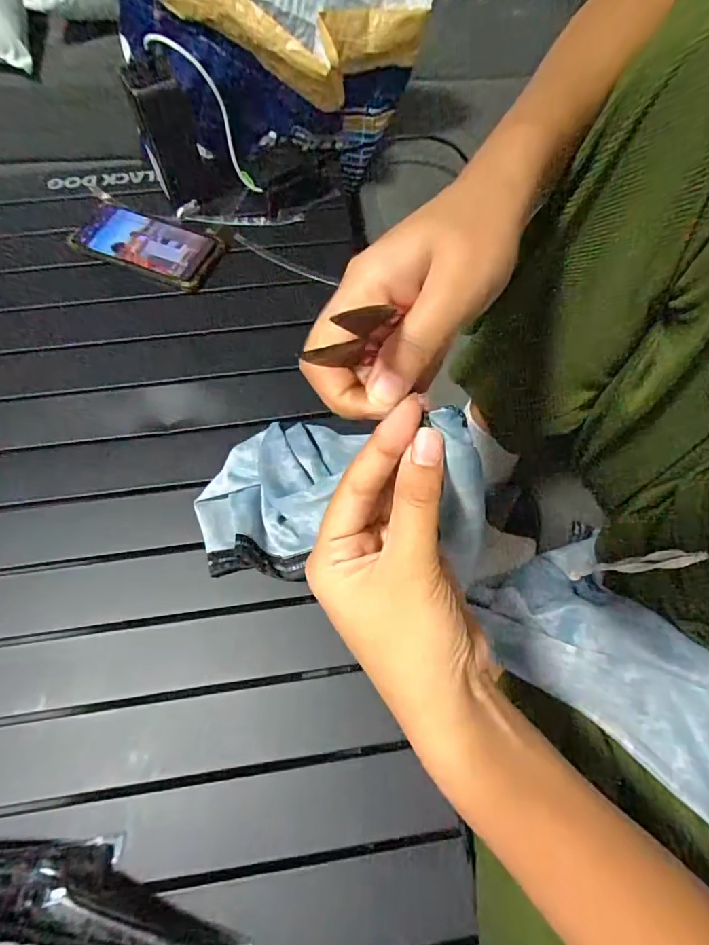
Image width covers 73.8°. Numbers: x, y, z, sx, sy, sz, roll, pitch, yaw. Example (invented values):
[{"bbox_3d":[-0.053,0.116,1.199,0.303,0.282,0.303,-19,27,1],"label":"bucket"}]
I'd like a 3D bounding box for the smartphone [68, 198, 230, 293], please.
[{"bbox_3d":[-0.241,-0.267,0.548,0.180,0.016,0.093,18,67,7],"label":"smartphone"}]

